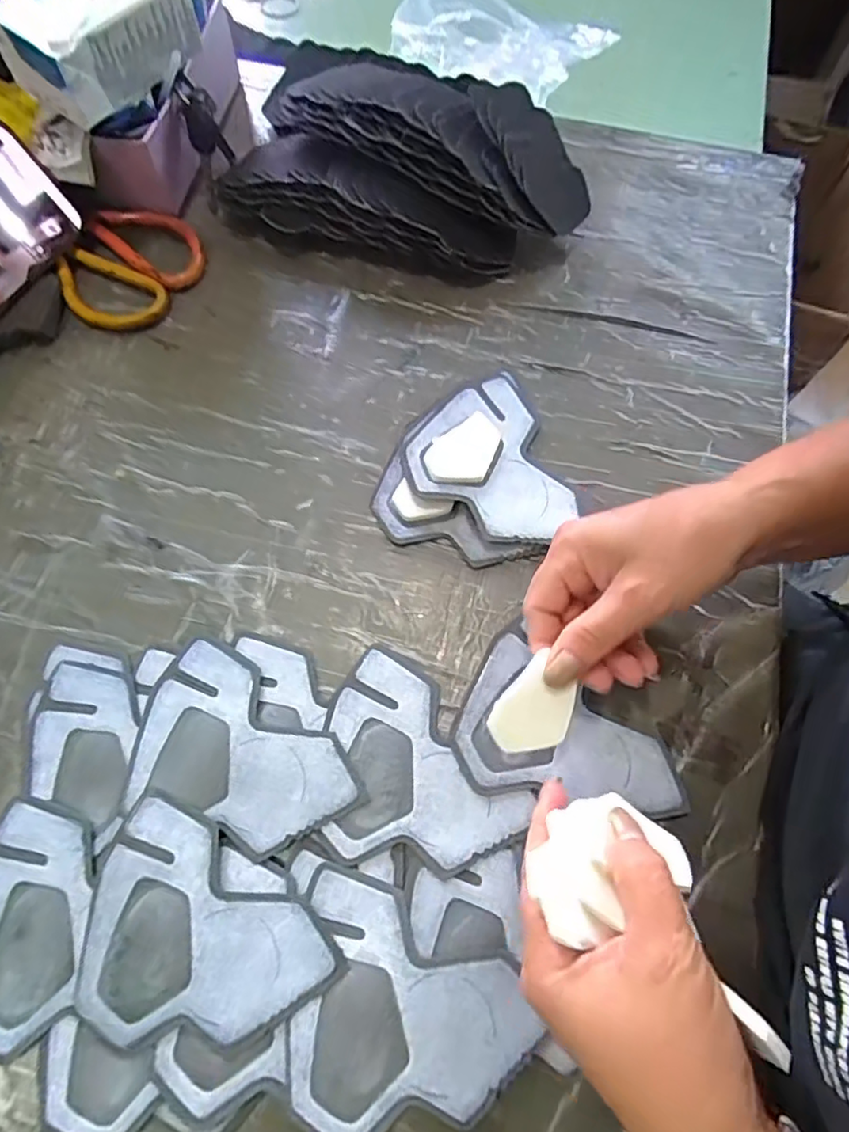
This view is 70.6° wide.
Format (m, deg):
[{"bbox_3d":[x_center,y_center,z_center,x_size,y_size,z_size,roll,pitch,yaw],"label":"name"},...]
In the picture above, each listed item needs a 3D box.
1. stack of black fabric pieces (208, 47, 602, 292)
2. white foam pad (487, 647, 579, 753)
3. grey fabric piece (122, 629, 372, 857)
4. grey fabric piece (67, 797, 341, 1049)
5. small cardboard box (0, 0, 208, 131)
[{"bbox_3d":[-0.012,-0.304,0.445,0.266,0.078,0.165,18,70,7],"label":"stack of black fabric pieces"},{"bbox_3d":[0.056,0.073,0.298,0.036,0.004,0.045,41,84,-3],"label":"white foam pad"},{"bbox_3d":[-0.104,0.106,0.322,0.127,0.005,0.086,38,73,14],"label":"grey fabric piece"},{"bbox_3d":[-0.109,0.183,0.289,0.124,0.005,0.095,24,71,11],"label":"grey fabric piece"},{"bbox_3d":[-0.203,-0.336,0.378,0.064,0.051,0.113,38,72,12],"label":"small cardboard box"}]

